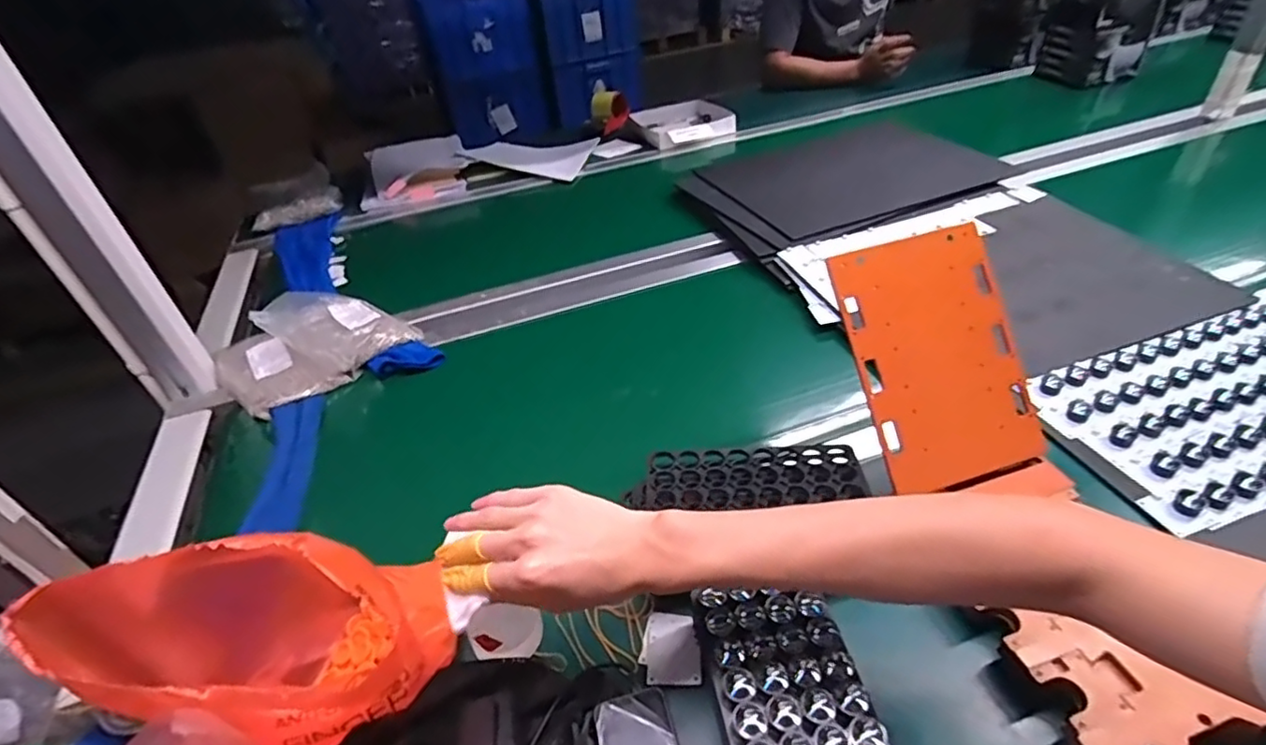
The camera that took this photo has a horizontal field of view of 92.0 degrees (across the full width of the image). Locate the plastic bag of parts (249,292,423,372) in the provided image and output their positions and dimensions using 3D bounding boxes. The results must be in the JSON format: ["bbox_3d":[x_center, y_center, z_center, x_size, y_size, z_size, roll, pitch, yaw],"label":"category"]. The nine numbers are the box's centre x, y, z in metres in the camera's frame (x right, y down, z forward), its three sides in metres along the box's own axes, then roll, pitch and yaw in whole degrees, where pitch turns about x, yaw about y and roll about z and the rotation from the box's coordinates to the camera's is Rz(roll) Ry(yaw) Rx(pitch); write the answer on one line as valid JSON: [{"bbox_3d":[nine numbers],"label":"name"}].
[{"bbox_3d":[-0.433,-0.073,0.893,0.178,0.072,0.136,-33,45,-28],"label":"plastic bag of parts"}]

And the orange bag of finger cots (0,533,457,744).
[{"bbox_3d":[-0.257,0.196,0.437,0.219,0.210,0.131,4,40,13],"label":"orange bag of finger cots"}]

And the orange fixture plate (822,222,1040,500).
[{"bbox_3d":[0.288,-0.016,0.577,0.152,0.230,0.010,-15,-3,-7],"label":"orange fixture plate"}]

